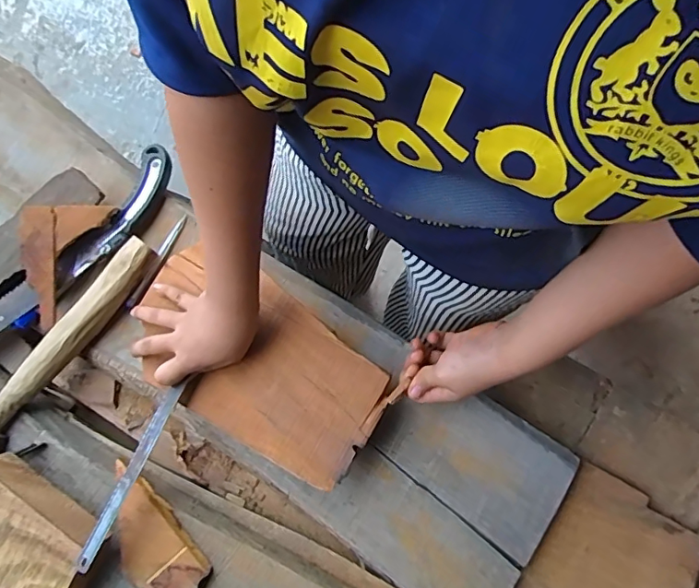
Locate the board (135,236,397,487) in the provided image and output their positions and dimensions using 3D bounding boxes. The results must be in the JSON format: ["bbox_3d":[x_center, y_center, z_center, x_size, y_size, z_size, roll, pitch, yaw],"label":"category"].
[{"bbox_3d":[-0.103,0.069,0.551,0.289,0.023,0.155,34,79,9],"label":"board"}]

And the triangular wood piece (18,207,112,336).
[{"bbox_3d":[-0.365,-0.049,0.617,0.076,0.031,0.157,19,77,6],"label":"triangular wood piece"}]

